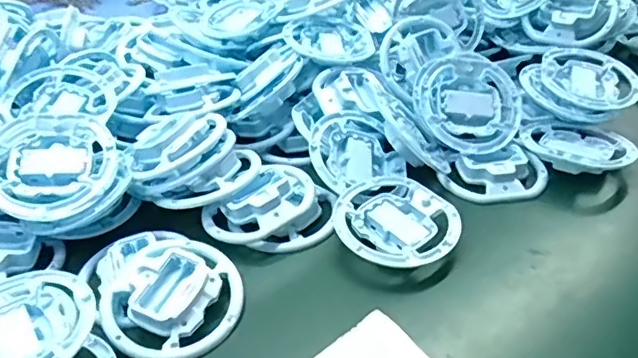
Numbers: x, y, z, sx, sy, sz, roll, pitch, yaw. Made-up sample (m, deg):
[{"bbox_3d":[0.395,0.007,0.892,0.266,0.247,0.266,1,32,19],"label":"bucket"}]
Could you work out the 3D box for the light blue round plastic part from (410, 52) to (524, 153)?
[{"bbox_3d":[0.149,-0.077,0.569,0.101,0.020,0.109,3,73,-9],"label":"light blue round plastic part"}]

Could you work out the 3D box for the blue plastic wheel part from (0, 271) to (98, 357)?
[{"bbox_3d":[-0.213,0.108,0.387,0.108,0.022,0.100,-3,37,2],"label":"blue plastic wheel part"}]

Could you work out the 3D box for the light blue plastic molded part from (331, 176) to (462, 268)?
[{"bbox_3d":[0.066,0.038,0.484,0.105,0.025,0.101,1,37,7],"label":"light blue plastic molded part"}]

